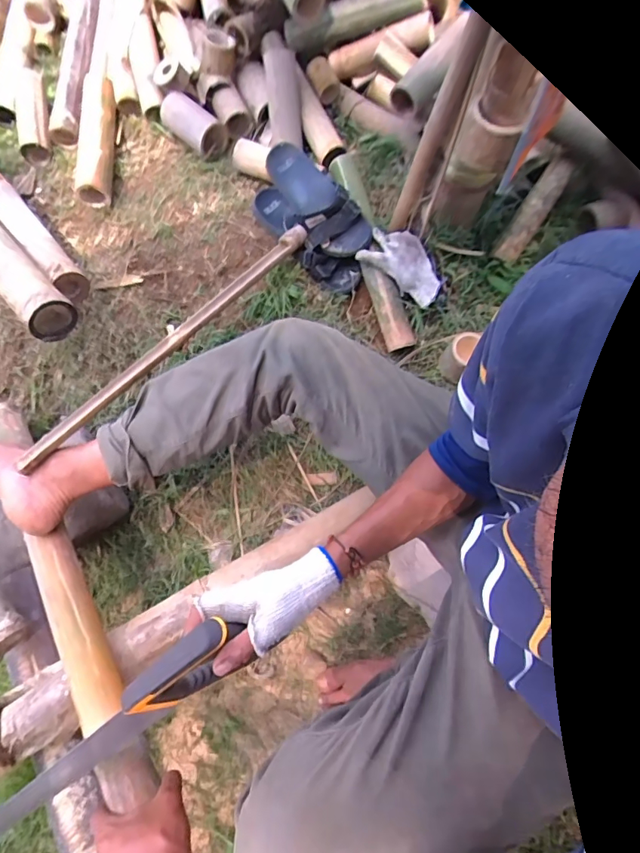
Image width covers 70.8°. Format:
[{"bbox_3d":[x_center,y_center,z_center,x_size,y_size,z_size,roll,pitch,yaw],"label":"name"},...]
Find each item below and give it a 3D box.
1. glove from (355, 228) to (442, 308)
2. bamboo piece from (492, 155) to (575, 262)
[{"bbox_3d":[0.167,-0.319,0.888,0.167,0.034,0.094,40,80,-15],"label":"glove"},{"bbox_3d":[0.456,-0.459,0.953,0.053,0.037,0.240,33,94,14],"label":"bamboo piece"}]

